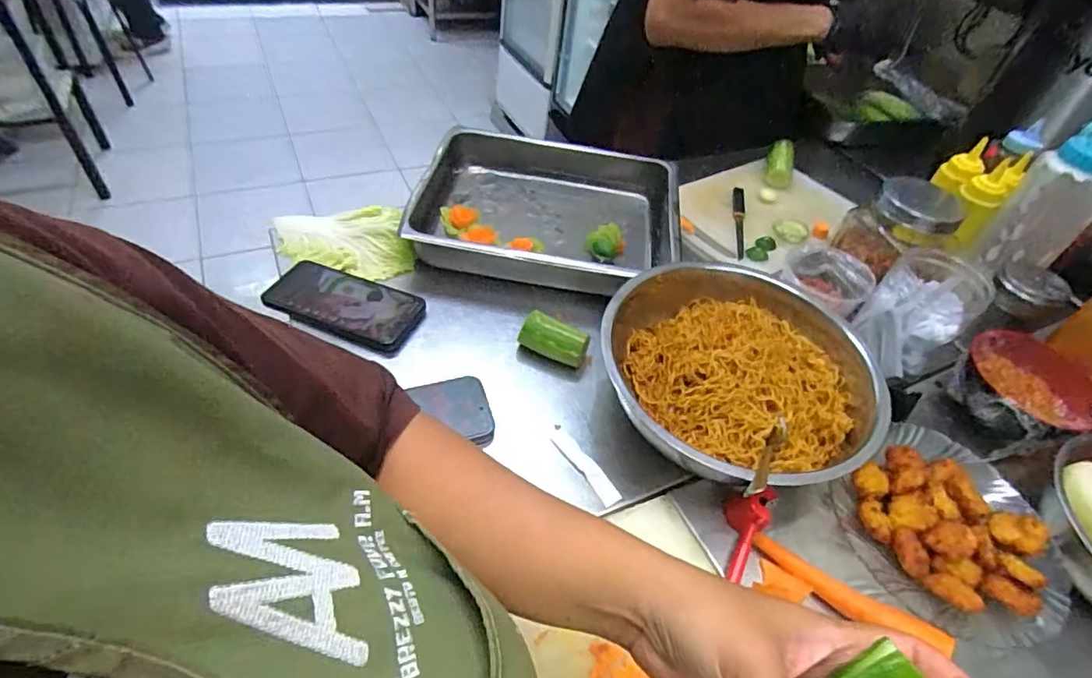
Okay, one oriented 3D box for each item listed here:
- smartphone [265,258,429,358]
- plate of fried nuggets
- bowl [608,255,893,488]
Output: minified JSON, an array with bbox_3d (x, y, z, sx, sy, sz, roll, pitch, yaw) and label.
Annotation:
[{"bbox_3d":[-0.221,-0.039,0.599,0.166,0.011,0.097,18,44,5],"label":"smartphone"},{"bbox_3d":[0.354,0.167,0.477,0.174,0.037,0.165,4,47,-5],"label":"plate of fried nuggets"},{"bbox_3d":[0.206,0.028,0.542,0.274,0.076,0.263,4,47,-5],"label":"bowl"}]

